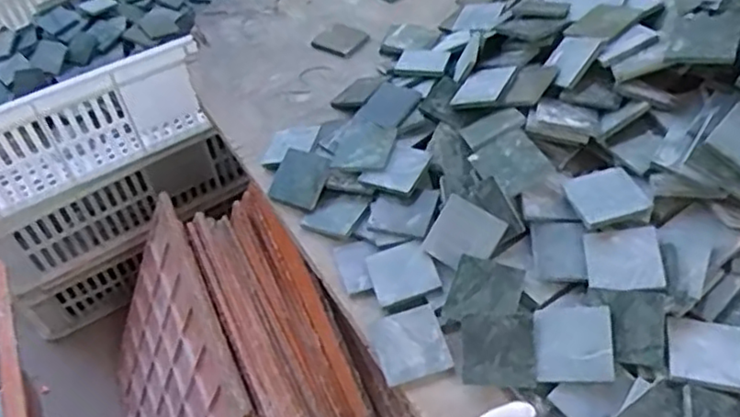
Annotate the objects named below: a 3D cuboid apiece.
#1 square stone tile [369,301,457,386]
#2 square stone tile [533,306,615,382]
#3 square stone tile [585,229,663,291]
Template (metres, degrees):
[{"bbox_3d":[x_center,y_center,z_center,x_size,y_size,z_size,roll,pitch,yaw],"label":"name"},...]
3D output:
[{"bbox_3d":[0.029,0.097,0.462,0.048,0.012,0.051,-13,49,-8],"label":"square stone tile"},{"bbox_3d":[0.136,0.090,0.433,0.049,0.007,0.050,-6,64,24],"label":"square stone tile"},{"bbox_3d":[0.179,0.036,0.459,0.048,0.004,0.046,-6,59,19],"label":"square stone tile"}]

